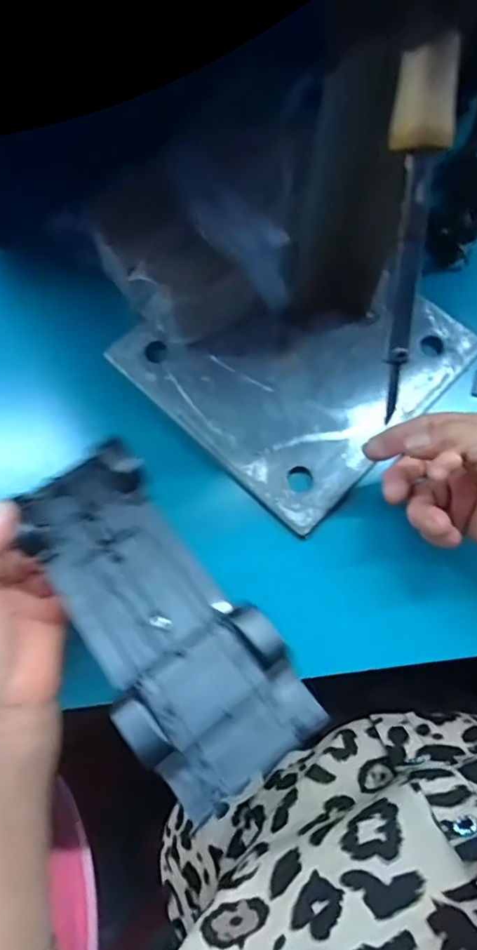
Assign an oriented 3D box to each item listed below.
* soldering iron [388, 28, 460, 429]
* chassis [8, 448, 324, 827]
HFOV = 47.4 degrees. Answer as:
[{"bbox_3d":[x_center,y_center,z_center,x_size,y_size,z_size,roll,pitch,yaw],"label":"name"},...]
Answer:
[{"bbox_3d":[0.071,-0.093,0.226,0.020,0.138,0.014,-2,30,0],"label":"soldering iron"},{"bbox_3d":[-0.045,0.063,0.274,0.074,0.025,0.189,-36,63,-10],"label":"chassis"}]

